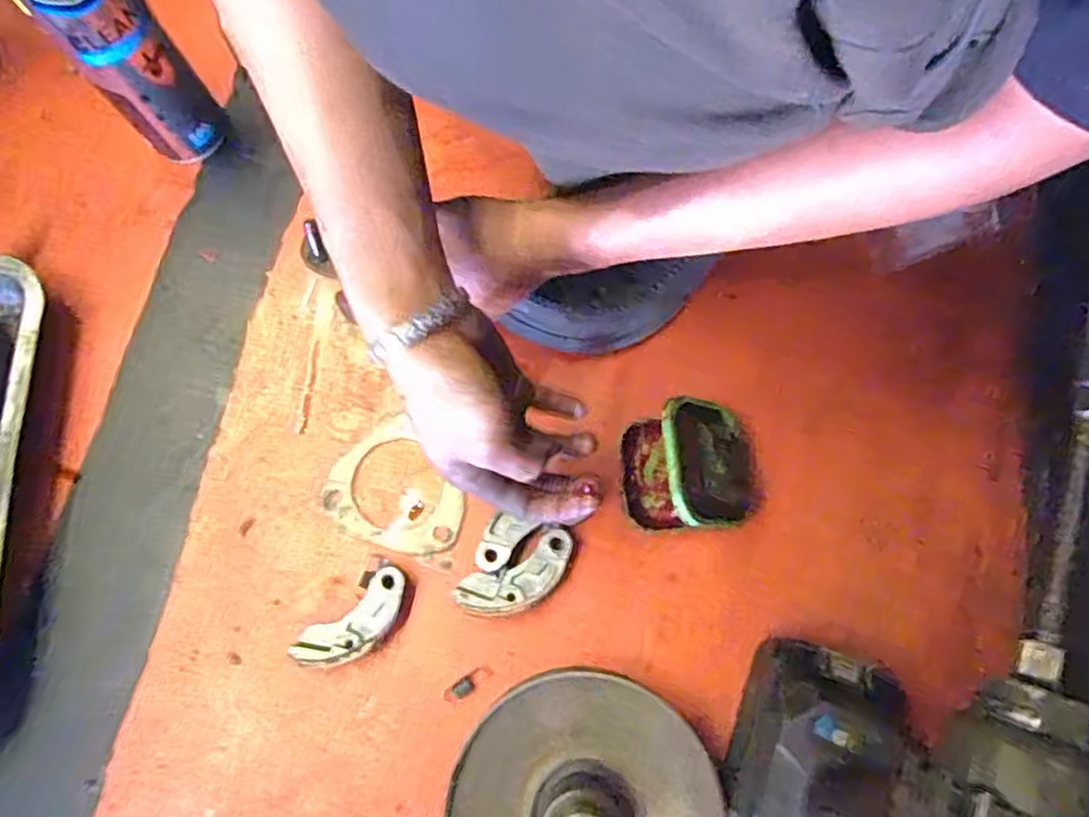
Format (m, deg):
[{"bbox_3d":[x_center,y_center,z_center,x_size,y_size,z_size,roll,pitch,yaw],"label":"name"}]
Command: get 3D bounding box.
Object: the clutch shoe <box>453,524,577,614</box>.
[{"bbox_3d":[-0.017,0.113,0.454,0.081,0.020,0.036,-30,76,-9],"label":"clutch shoe"}]

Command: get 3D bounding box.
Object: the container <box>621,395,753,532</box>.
[{"bbox_3d":[0.096,0.039,0.448,0.083,0.082,0.078,-5,74,-2],"label":"container"}]

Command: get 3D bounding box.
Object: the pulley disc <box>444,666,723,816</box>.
[{"bbox_3d":[0.023,0.234,0.383,0.150,0.085,0.152,0,73,0],"label":"pulley disc"}]

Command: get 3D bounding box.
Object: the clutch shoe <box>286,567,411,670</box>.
[{"bbox_3d":[-0.123,0.140,0.448,0.080,0.020,0.040,-41,78,-11],"label":"clutch shoe"}]

